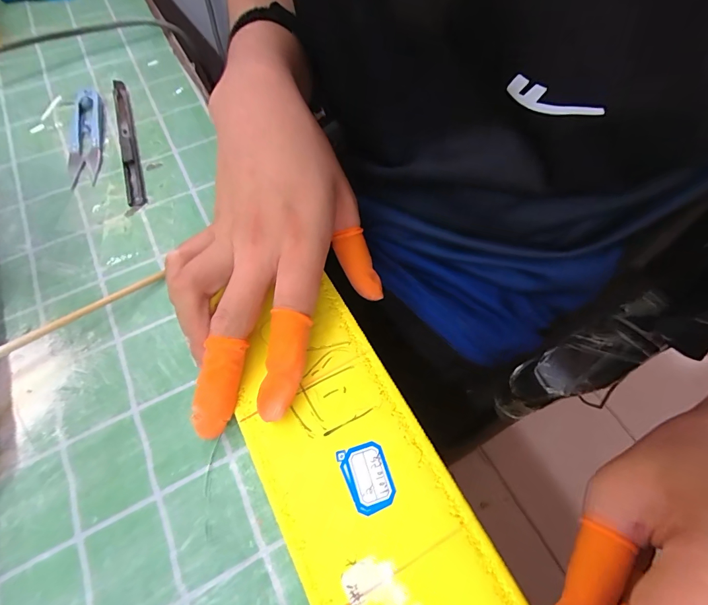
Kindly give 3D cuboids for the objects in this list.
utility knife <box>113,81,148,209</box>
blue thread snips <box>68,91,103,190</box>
[{"bbox_3d":[-0.185,-0.135,0.310,0.013,0.004,0.152,-19,64,-9],"label":"utility knife"},{"bbox_3d":[-0.220,-0.138,0.311,0.025,0.006,0.110,-14,63,-6],"label":"blue thread snips"}]

